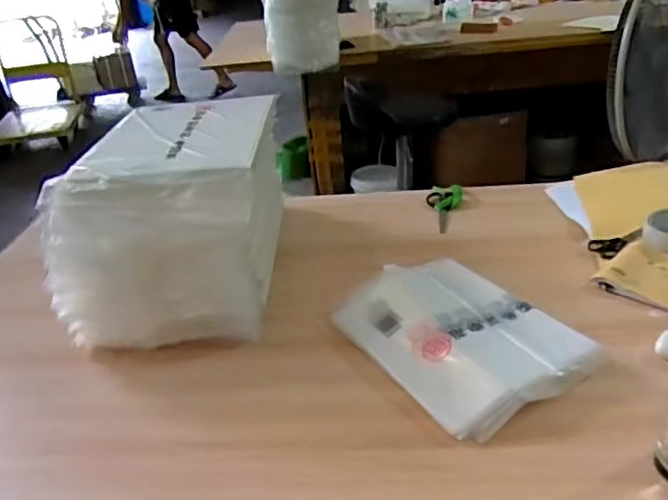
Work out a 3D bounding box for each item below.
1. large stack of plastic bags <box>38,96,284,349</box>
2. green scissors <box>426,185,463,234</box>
[{"bbox_3d":[-0.226,-0.057,1.002,0.284,0.264,0.409,-1,29,7],"label":"large stack of plastic bags"},{"bbox_3d":[0.217,-0.082,1.215,0.068,0.013,0.183,1,29,11],"label":"green scissors"}]

